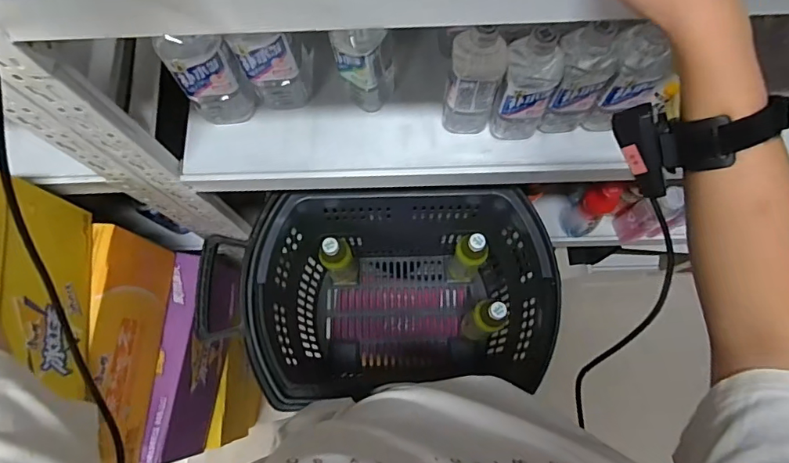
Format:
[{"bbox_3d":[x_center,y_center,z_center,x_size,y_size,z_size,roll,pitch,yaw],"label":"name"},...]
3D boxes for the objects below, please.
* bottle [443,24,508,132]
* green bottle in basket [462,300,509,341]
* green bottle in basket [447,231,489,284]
[{"bbox_3d":[0.101,-0.192,0.630,0.071,0.187,0.057,11,75,5],"label":"bottle"},{"bbox_3d":[0.182,0.178,0.978,0.076,0.219,0.063,-28,75,-6],"label":"green bottle in basket"},{"bbox_3d":[0.152,0.062,1.015,0.058,0.216,0.063,0,74,2],"label":"green bottle in basket"}]

